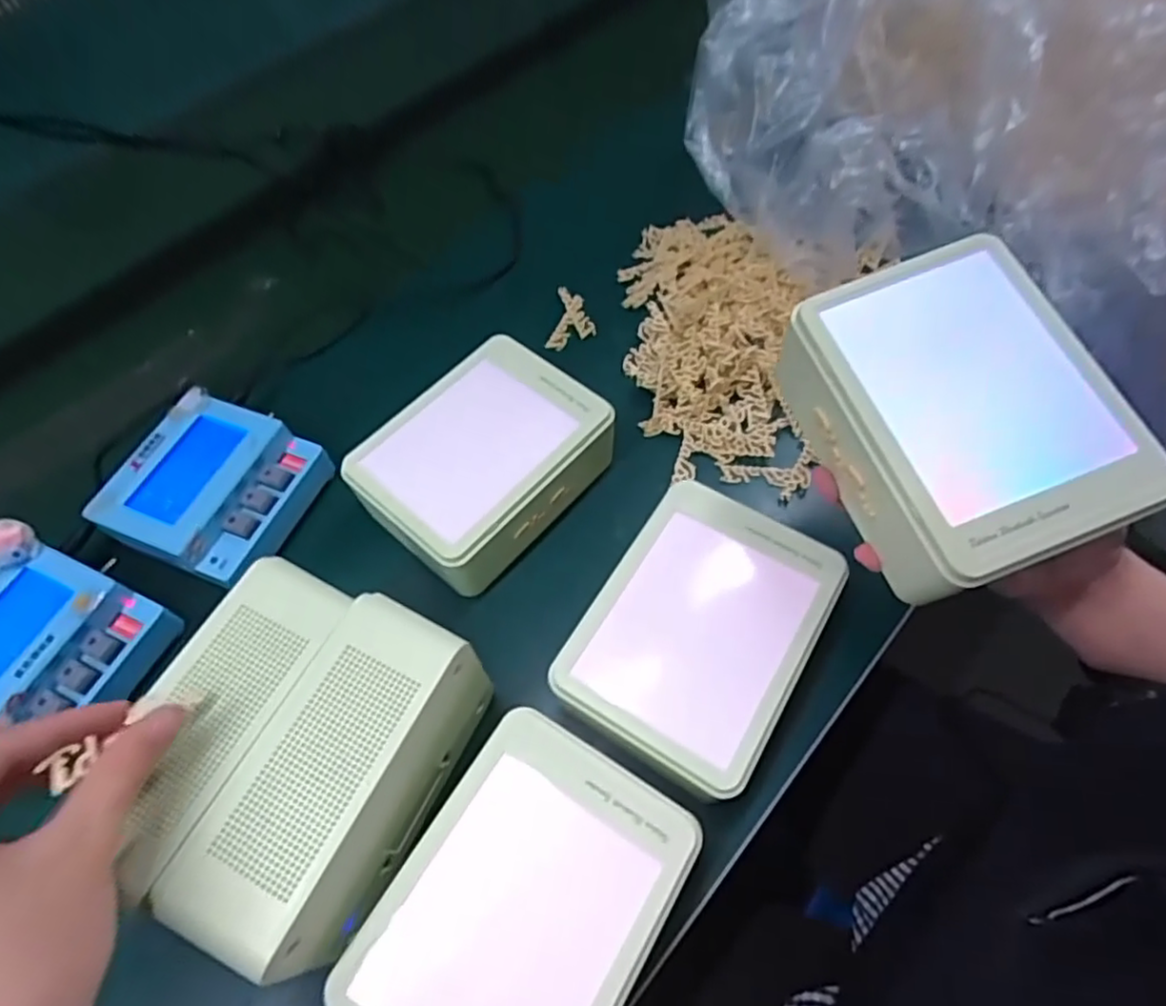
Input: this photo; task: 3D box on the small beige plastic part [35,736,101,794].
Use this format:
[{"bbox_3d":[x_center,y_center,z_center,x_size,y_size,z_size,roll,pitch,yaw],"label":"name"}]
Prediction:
[{"bbox_3d":[-0.176,0.090,0.229,0.011,0.004,0.018,52,36,-2],"label":"small beige plastic part"}]

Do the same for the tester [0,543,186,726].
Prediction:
[{"bbox_3d":[-0.300,0.082,0.364,0.096,0.042,0.100,20,62,16],"label":"tester"}]

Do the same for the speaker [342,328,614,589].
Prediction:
[{"bbox_3d":[-0.057,-0.025,0.408,0.145,0.051,0.116,-40,64,-19],"label":"speaker"}]

